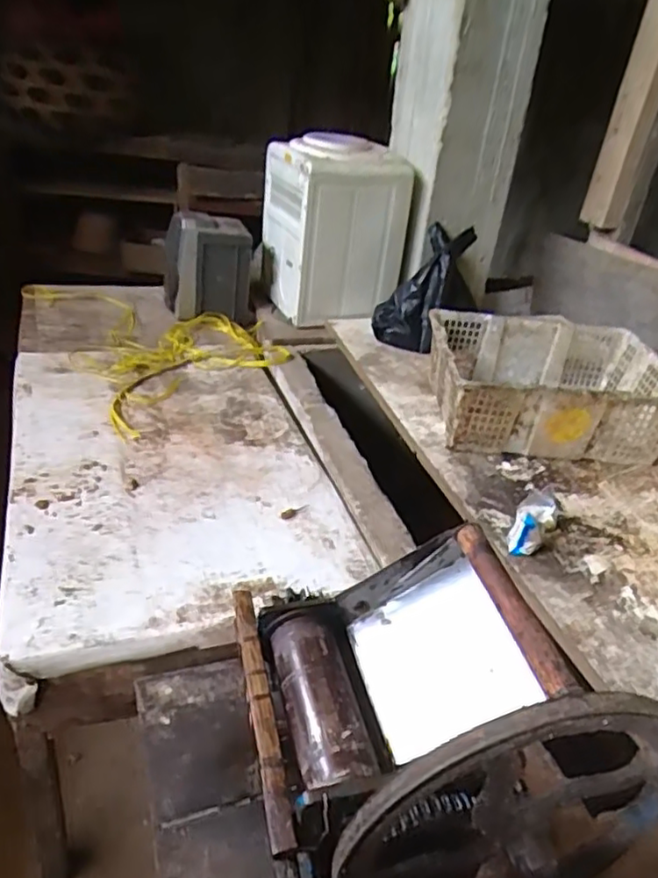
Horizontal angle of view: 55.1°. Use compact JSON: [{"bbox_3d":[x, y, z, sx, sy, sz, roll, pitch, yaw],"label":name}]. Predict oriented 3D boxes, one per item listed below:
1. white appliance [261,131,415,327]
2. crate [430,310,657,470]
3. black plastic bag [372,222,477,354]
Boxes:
[{"bbox_3d":[0.012,-0.561,1.712,0.322,0.433,0.308,-5,34,-18],"label":"white appliance"},{"bbox_3d":[0.458,-0.106,1.364,0.475,0.182,0.350,5,33,-4],"label":"crate"},{"bbox_3d":[0.245,-0.395,1.623,0.175,0.350,0.098,28,-2,35],"label":"black plastic bag"}]

